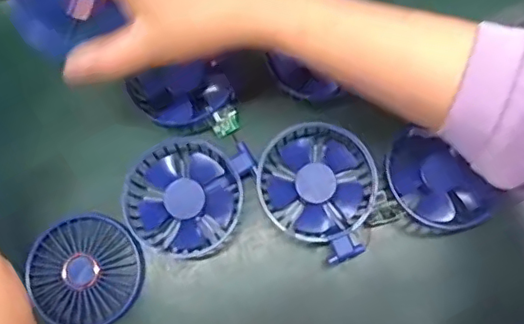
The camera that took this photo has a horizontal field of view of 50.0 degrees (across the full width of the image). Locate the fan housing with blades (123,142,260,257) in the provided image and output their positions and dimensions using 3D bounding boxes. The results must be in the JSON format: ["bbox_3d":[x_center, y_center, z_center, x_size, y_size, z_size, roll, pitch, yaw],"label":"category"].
[{"bbox_3d":[-0.060,0.028,0.440,0.089,0.023,0.089,13,78,3],"label":"fan housing with blades"}]

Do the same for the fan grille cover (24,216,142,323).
[{"bbox_3d":[-0.136,0.085,0.434,0.081,0.018,0.082,-30,79,-6],"label":"fan grille cover"}]

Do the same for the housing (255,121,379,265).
[{"bbox_3d":[0.043,0.018,0.439,0.094,0.032,0.089,0,77,0],"label":"housing"}]

